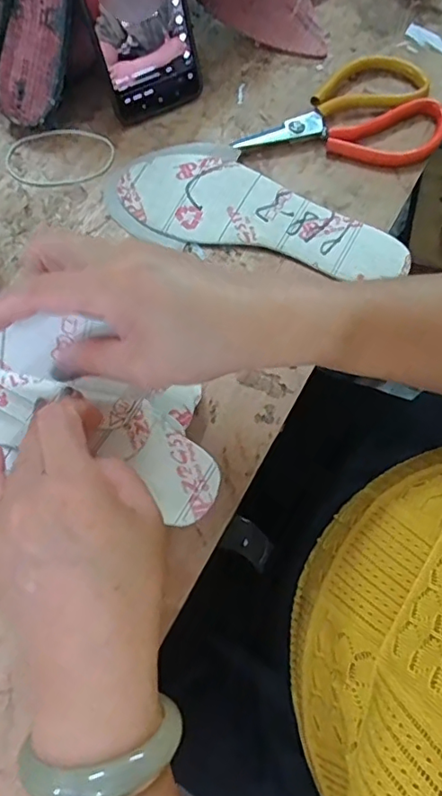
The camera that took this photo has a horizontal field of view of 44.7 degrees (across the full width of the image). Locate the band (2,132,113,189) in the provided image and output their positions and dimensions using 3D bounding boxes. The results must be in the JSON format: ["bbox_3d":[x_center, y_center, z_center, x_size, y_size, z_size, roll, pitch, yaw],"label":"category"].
[{"bbox_3d":[-0.131,-0.194,0.435,0.087,0.004,0.052,-3,73,-1],"label":"band"}]

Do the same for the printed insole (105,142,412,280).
[{"bbox_3d":[0.030,-0.149,0.418,0.230,0.007,0.086,13,77,3],"label":"printed insole"}]

